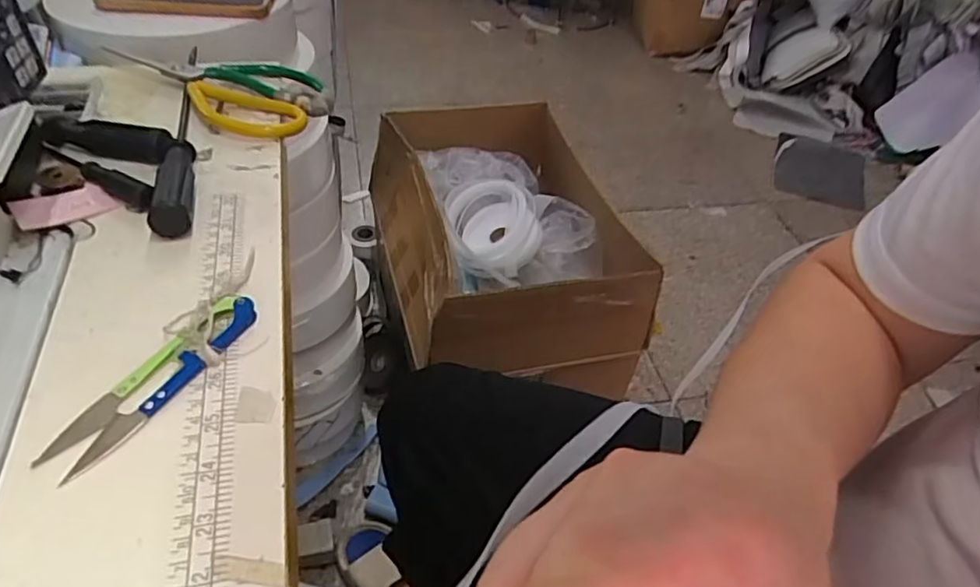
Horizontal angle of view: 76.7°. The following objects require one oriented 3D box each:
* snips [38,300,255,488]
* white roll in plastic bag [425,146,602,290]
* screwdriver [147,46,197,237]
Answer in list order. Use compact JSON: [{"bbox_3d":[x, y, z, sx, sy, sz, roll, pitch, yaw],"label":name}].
[{"bbox_3d":[-0.167,0.042,0.315,0.027,0.009,0.119,24,48,17],"label":"snips"},{"bbox_3d":[0.020,-0.141,1.119,0.248,0.105,0.325,-11,47,-18],"label":"white roll in plastic bag"},{"bbox_3d":[-0.232,-0.122,0.460,0.024,0.025,0.228,-10,47,-15],"label":"screwdriver"}]

